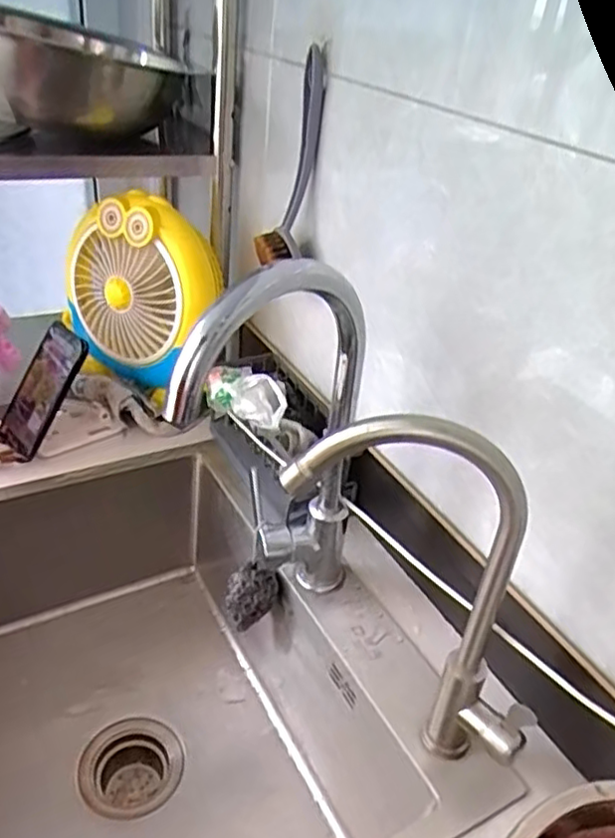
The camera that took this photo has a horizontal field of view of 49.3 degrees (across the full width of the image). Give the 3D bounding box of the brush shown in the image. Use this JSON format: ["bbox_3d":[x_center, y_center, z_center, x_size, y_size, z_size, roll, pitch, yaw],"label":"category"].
[{"bbox_3d":[-0.019,-0.274,0.731,0.032,0.224,0.060,-23,43,-37],"label":"brush"}]

